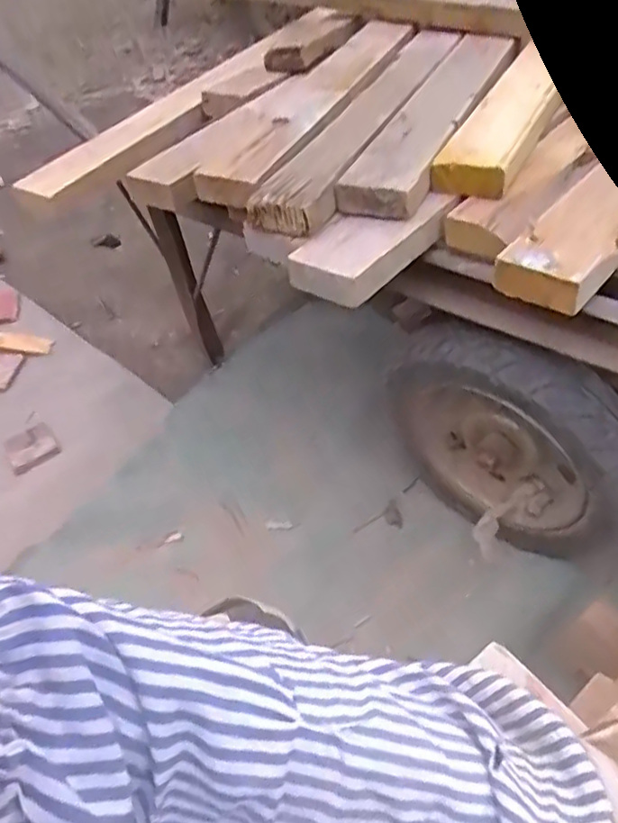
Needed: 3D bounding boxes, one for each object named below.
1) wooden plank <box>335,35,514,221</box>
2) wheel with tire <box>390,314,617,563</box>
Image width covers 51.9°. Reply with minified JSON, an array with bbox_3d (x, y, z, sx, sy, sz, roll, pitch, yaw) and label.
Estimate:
[{"bbox_3d":[0.167,-0.396,0.824,0.089,0.034,0.491,17,52,18],"label":"wooden plank"},{"bbox_3d":[0.261,0.040,0.857,0.333,0.323,0.081,33,58,28],"label":"wheel with tire"}]

